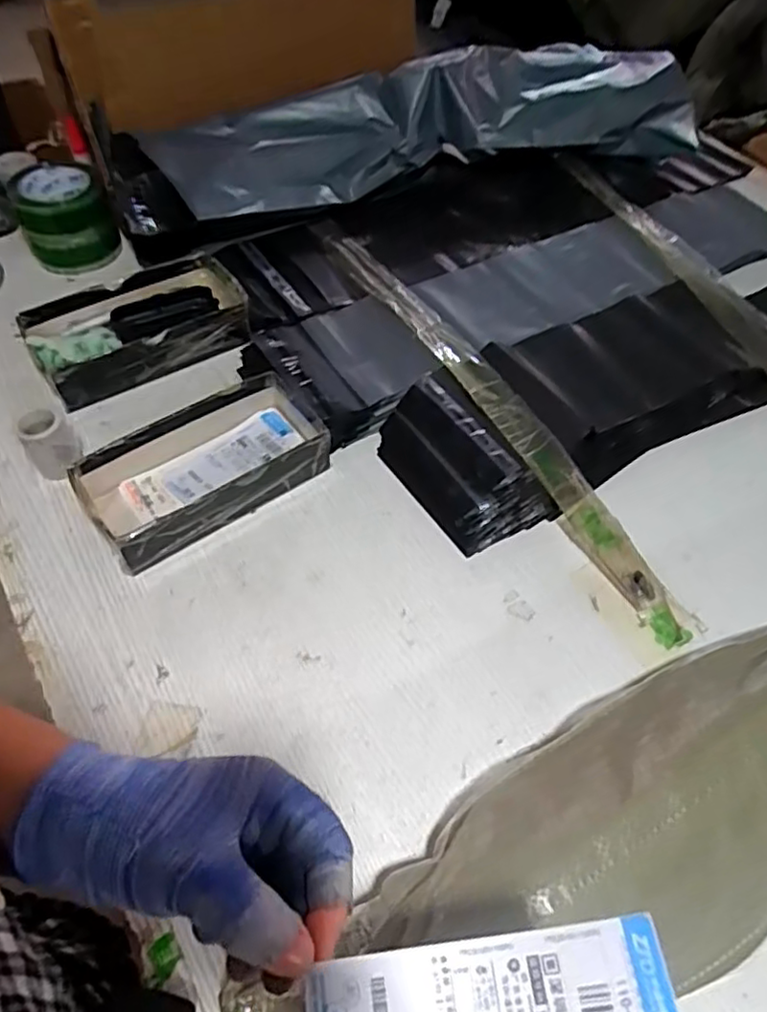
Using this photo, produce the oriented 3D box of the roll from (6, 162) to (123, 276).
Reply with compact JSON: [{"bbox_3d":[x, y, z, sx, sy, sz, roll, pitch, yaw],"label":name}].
[{"bbox_3d":[-0.391,-0.355,0.800,0.106,0.083,0.112,1,55,-1],"label":"roll"}]

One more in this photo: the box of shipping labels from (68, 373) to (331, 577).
[{"bbox_3d":[-0.163,-0.041,0.615,0.228,0.052,0.118,-31,61,-22],"label":"box of shipping labels"}]

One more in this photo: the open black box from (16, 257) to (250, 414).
[{"bbox_3d":[-0.268,-0.200,0.719,0.222,0.047,0.118,-27,60,-19],"label":"open black box"}]

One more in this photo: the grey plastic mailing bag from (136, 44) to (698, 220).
[{"bbox_3d":[0.062,-0.552,0.928,0.766,0.096,0.260,-17,57,-14],"label":"grey plastic mailing bag"}]

